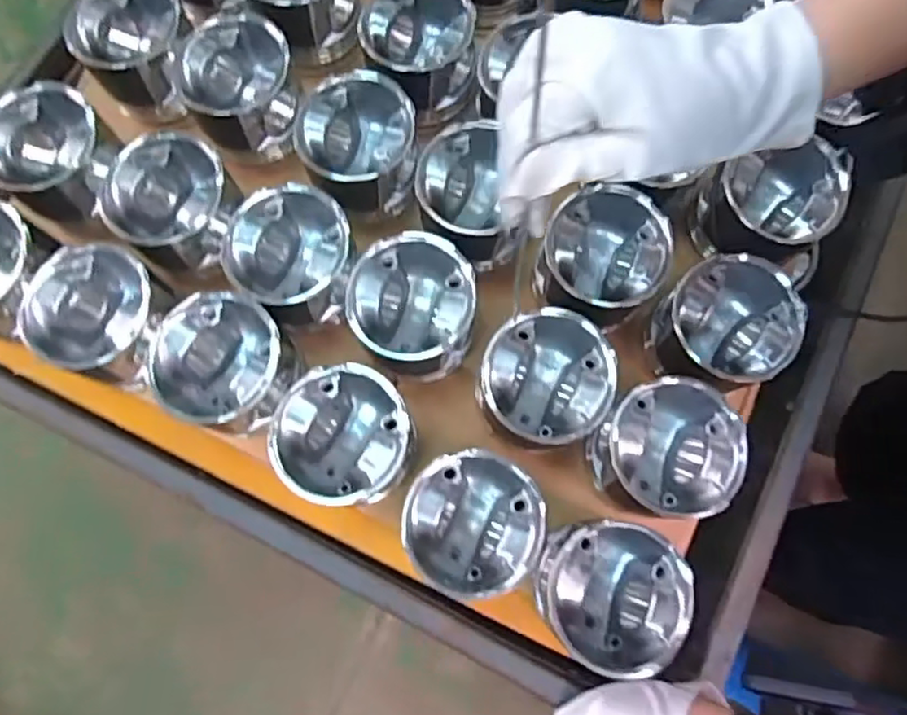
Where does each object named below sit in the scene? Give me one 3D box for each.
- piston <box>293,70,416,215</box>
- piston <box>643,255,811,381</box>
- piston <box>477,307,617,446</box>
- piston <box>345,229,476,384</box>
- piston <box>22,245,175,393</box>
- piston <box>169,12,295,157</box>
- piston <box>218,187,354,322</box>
[{"bbox_3d":[-0.079,-0.167,0.523,0.095,0.061,0.106,5,76,3],"label":"piston"},{"bbox_3d":[0.201,-0.021,0.492,0.096,0.081,0.088,0,76,1],"label":"piston"},{"bbox_3d":[0.066,0.018,0.478,0.090,0.072,0.089,0,76,1],"label":"piston"},{"bbox_3d":[-0.029,-0.039,0.486,0.087,0.070,0.093,0,76,1],"label":"piston"},{"bbox_3d":[-0.261,-0.031,0.482,0.088,0.061,0.087,0,76,1],"label":"piston"},{"bbox_3d":[-0.175,-0.222,0.535,0.089,0.066,0.095,0,76,1],"label":"piston"},{"bbox_3d":[-0.122,-0.073,0.485,0.093,0.055,0.098,-7,76,0],"label":"piston"}]

